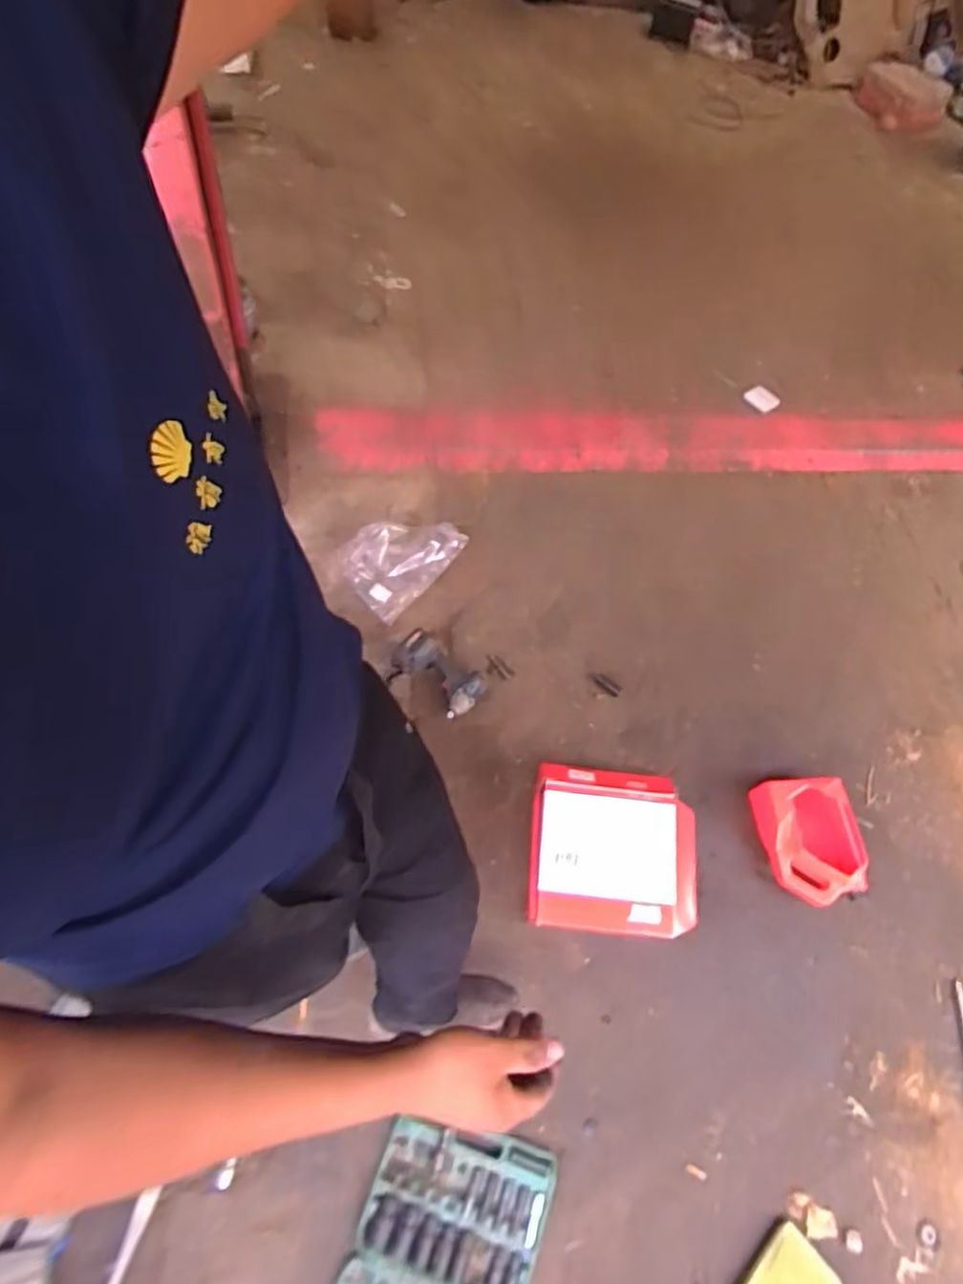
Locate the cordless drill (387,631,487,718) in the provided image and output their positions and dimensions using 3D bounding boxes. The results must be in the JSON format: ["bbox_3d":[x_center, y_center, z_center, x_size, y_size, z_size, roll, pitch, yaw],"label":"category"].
[{"bbox_3d":[-0.111,0.087,1.770,0.240,0.076,0.154,31,62,14],"label":"cordless drill"}]

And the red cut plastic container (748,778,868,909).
[{"bbox_3d":[0.749,0.453,1.600,0.203,0.110,0.277,-2,62,-11],"label":"red cut plastic container"}]

